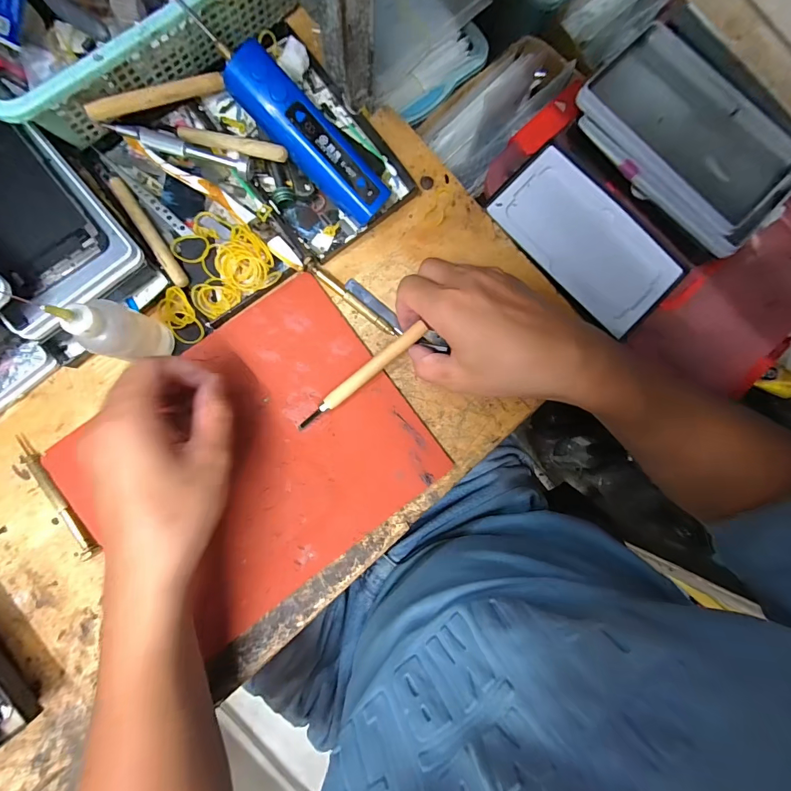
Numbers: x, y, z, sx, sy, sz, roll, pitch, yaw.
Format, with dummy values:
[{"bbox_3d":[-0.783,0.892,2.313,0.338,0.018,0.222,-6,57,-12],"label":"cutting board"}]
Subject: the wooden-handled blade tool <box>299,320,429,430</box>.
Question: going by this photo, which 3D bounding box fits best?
[{"bbox_3d":[-0.026,-0.016,0.312,0.125,0.008,0.013,-39,91,1],"label":"wooden-handled blade tool"}]

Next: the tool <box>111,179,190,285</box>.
[{"bbox_3d":[-0.192,-0.127,0.306,0.011,0.011,0.100,-33,90,-6],"label":"tool"}]

